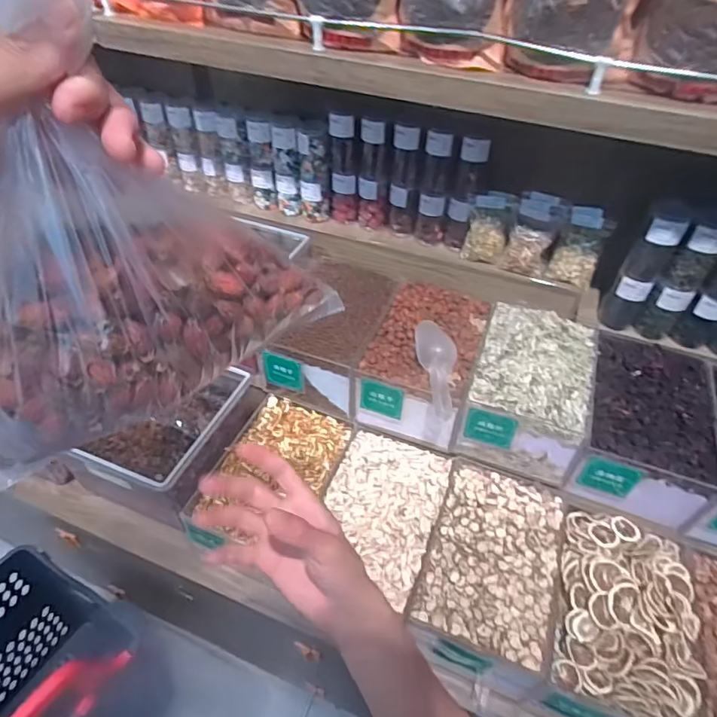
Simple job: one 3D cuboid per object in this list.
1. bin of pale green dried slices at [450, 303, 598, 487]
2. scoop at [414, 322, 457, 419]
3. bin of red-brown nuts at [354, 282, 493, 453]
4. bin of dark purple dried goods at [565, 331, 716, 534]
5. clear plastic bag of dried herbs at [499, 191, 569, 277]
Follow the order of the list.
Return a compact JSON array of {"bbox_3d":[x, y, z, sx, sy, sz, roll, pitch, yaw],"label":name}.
[{"bbox_3d":[0.315,0.039,0.890,0.194,0.185,0.281,17,47,13],"label":"bin of pale green dried slices"},{"bbox_3d":[0.141,0.008,0.847,0.062,0.033,0.230,-2,46,-5],"label":"scoop"},{"bbox_3d":[0.131,0.005,0.970,0.195,0.156,0.294,17,47,13],"label":"bin of red-brown nuts"},{"bbox_3d":[0.502,0.110,0.864,0.189,0.182,0.285,17,47,14],"label":"bin of dark purple dried goods"},{"bbox_3d":[0.347,-0.251,0.958,0.085,0.056,0.170,21,91,17],"label":"clear plastic bag of dried herbs"}]

